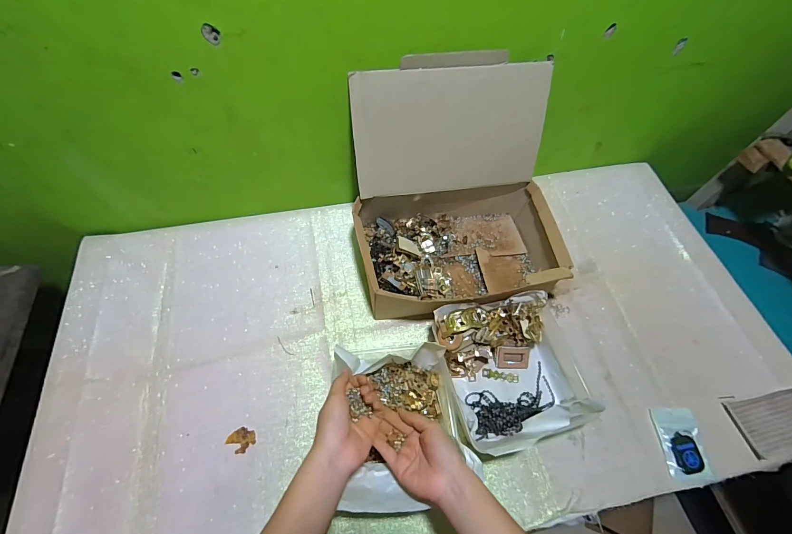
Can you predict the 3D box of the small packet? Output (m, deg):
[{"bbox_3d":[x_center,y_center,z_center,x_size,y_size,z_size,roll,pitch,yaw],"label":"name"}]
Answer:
[{"bbox_3d":[0.436,0.268,0.531,0.064,0.007,0.099,1,61,-2],"label":"small packet"}]

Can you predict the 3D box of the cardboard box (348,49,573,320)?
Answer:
[{"bbox_3d":[0.103,-0.109,0.569,0.322,0.285,0.297,-6,62,-5],"label":"cardboard box"}]

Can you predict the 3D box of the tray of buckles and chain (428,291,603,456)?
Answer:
[{"bbox_3d":[0.180,0.154,0.540,0.200,0.086,0.202,-12,62,-9],"label":"tray of buckles and chain"}]

